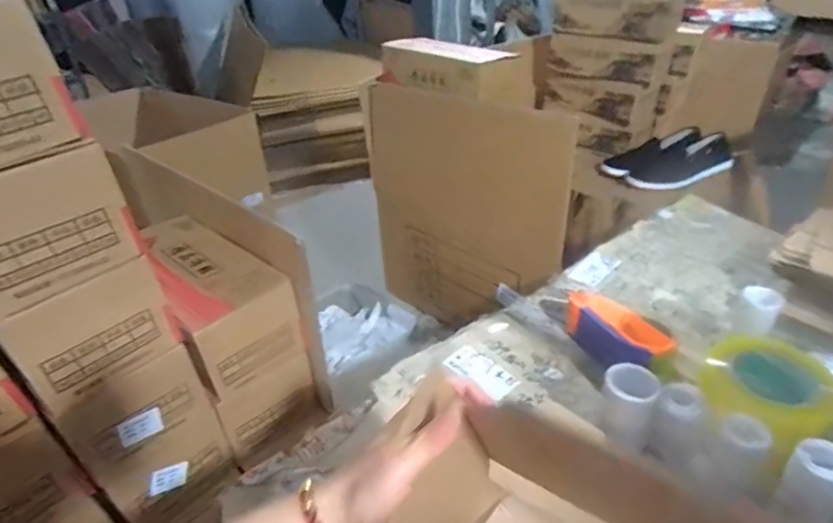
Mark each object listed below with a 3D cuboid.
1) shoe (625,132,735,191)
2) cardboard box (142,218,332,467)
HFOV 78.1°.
[{"bbox_3d":[0.685,-0.255,1.322,0.281,0.081,0.100,-15,34,-18],"label":"shoe"},{"bbox_3d":[-0.264,0.088,0.718,0.129,0.224,0.277,-24,38,-29],"label":"cardboard box"}]

